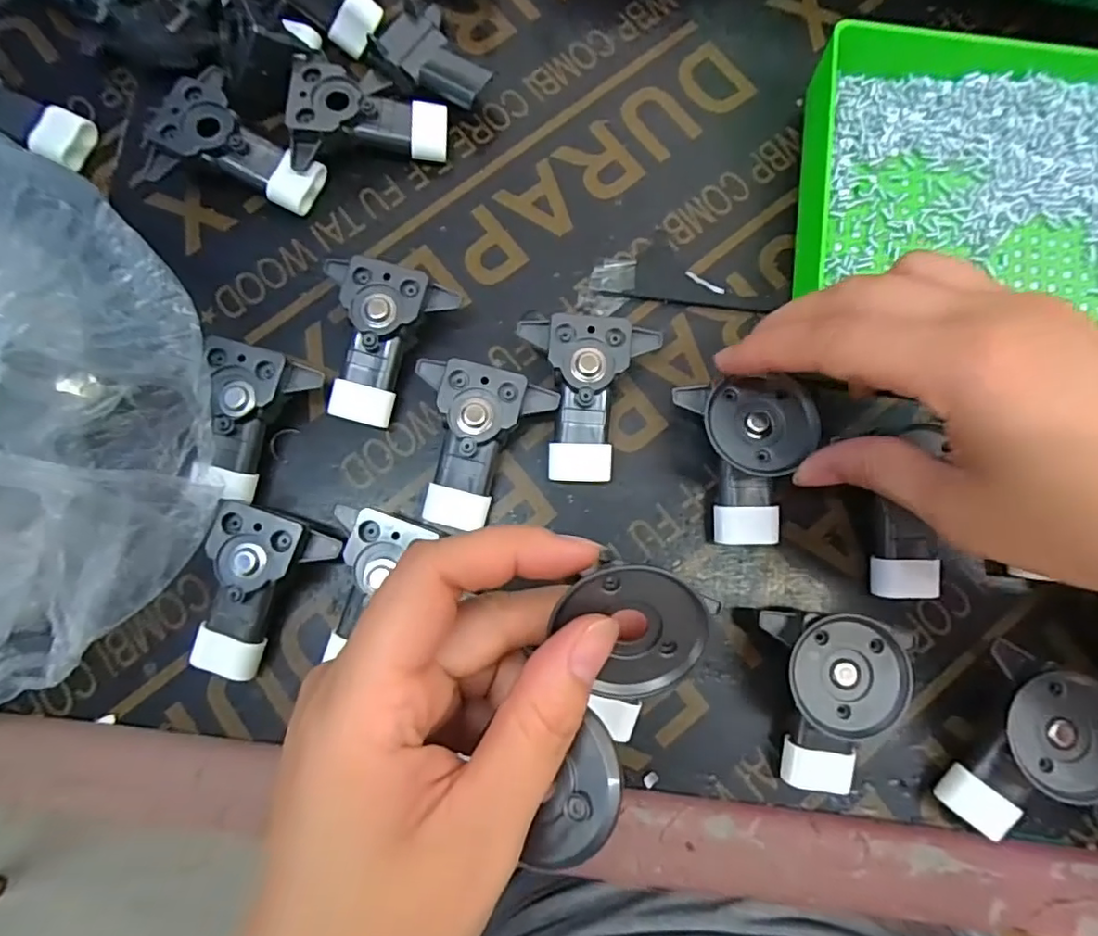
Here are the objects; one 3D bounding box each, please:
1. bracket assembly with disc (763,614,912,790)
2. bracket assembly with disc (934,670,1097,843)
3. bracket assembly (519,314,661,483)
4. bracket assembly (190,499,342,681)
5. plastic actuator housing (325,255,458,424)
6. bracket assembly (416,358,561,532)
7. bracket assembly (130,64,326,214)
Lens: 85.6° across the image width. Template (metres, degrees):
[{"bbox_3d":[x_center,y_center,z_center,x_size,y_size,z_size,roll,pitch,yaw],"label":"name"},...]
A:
[{"bbox_3d":[0.110,0.086,0.224,0.048,0.032,0.065,-7,80,-1],"label":"bracket assembly with disc"},{"bbox_3d":[0.179,0.107,0.220,0.039,0.031,0.065,30,82,5],"label":"bracket assembly with disc"},{"bbox_3d":[0.016,-0.027,0.246,0.053,0.026,0.065,2,80,0],"label":"bracket assembly"},{"bbox_3d":[-0.111,0.049,0.227,0.039,0.020,0.065,17,81,3],"label":"bracket assembly"},{"bbox_3d":[-0.067,-0.051,0.250,0.051,0.028,0.065,6,80,1],"label":"plastic actuator housing"},{"bbox_3d":[-0.029,-0.007,0.241,0.051,0.025,0.063,11,80,2],"label":"bracket assembly"},{"bbox_3d":[-0.138,-0.140,0.263,0.072,0.021,0.053,24,86,-9],"label":"bracket assembly"}]

